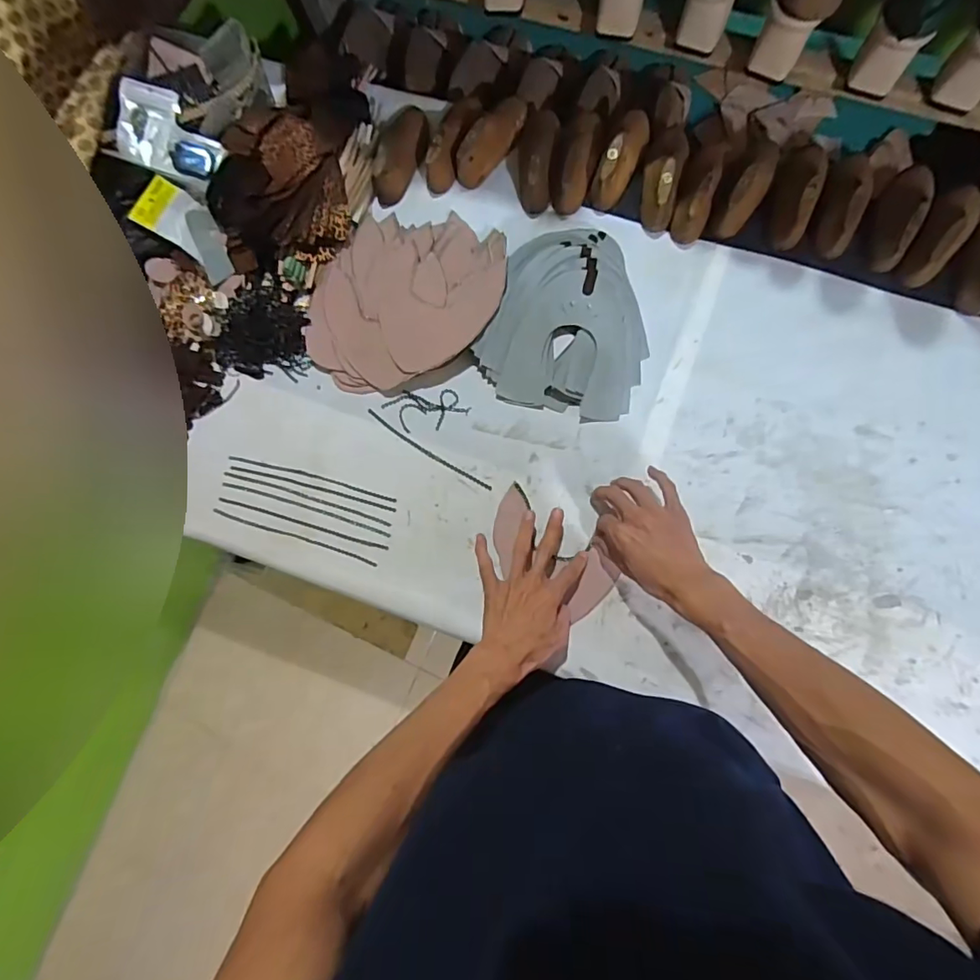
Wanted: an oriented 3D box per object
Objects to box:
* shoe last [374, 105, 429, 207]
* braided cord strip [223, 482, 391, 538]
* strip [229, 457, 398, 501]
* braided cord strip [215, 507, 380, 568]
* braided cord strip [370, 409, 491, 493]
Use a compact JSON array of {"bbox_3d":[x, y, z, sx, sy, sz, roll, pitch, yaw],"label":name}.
[{"bbox_3d":[-0.123,-0.463,0.693,0.052,0.044,0.138,19,86,8],"label":"shoe last"},{"bbox_3d":[-0.242,0.024,0.673,0.239,0.005,0.009,16,86,8],"label":"braided cord strip"},{"bbox_3d":[-0.234,-0.017,0.675,0.234,0.007,0.010,14,85,8],"label":"strip"},{"bbox_3d":[-0.255,0.060,0.660,0.228,0.010,0.008,17,86,8],"label":"braided cord strip"},{"bbox_3d":[-0.081,-0.051,0.661,0.192,0.004,0.011,33,88,9],"label":"braided cord strip"}]

